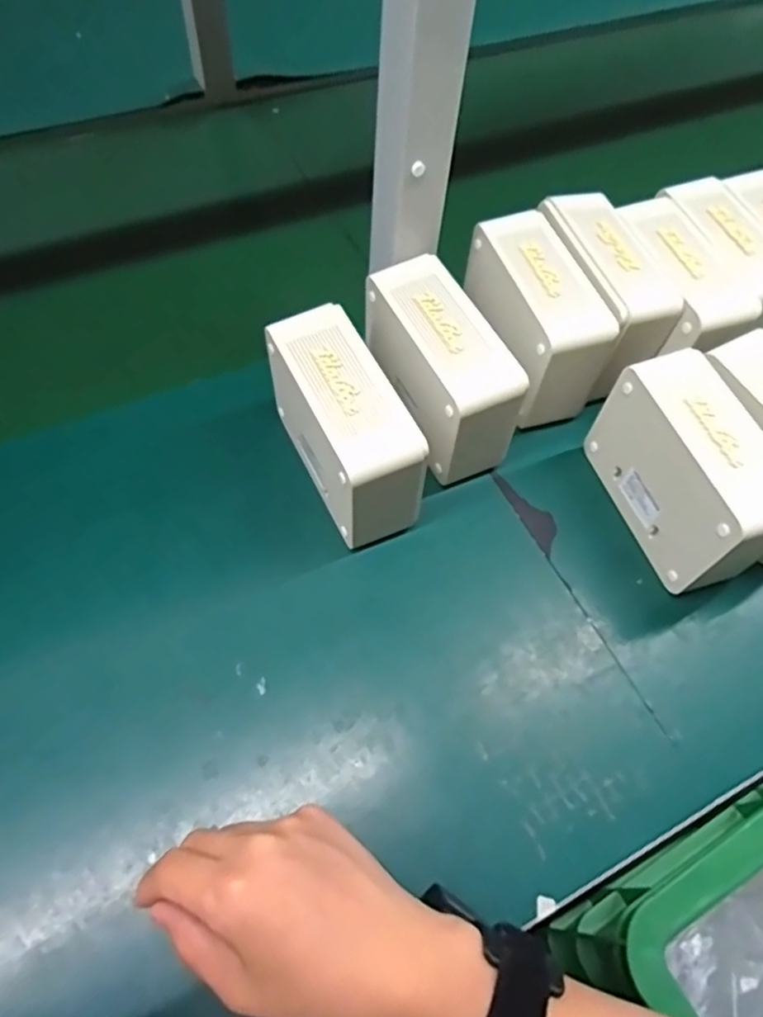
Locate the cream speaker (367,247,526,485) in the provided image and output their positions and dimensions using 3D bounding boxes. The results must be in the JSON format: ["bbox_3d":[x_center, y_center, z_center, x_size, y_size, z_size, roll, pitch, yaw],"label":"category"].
[{"bbox_3d":[0.039,-0.093,0.472,0.068,0.105,0.151,-22,65,-16],"label":"cream speaker"}]

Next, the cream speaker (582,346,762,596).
[{"bbox_3d":[0.210,-0.023,0.446,0.063,0.106,0.142,-16,63,-13],"label":"cream speaker"}]

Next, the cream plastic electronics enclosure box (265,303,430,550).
[{"bbox_3d":[-0.026,-0.050,0.442,0.059,0.105,0.146,-22,65,-16],"label":"cream plastic electronics enclosure box"}]

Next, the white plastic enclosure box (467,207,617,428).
[{"bbox_3d":[0.113,-0.144,0.504,0.068,0.104,0.141,-18,64,-14],"label":"white plastic enclosure box"}]

